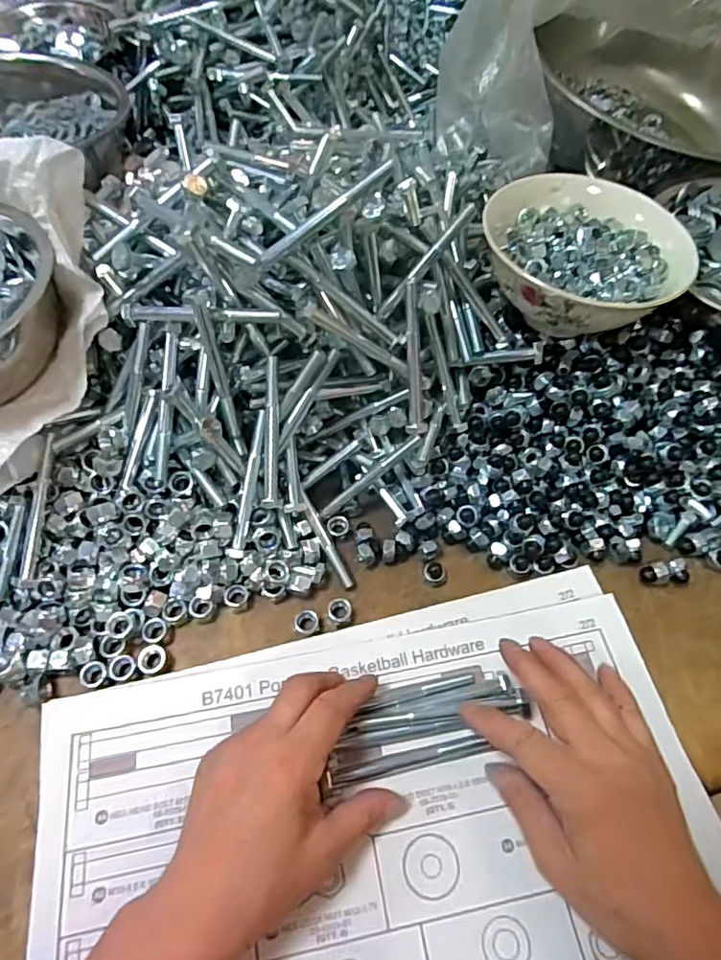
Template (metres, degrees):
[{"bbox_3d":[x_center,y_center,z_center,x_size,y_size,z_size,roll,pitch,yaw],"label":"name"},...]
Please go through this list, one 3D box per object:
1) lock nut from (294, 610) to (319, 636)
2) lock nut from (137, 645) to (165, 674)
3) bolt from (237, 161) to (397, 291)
[{"bbox_3d":[-0.037,0.099,0.391,0.016,0.009,0.016,0,60,0],"label":"lock nut"},{"bbox_3d":[-0.138,0.119,0.374,0.016,0.007,0.018,3,60,1],"label":"lock nut"},{"bbox_3d":[-0.030,-0.158,0.350,0.117,0.012,0.013,-30,63,17],"label":"bolt"}]

